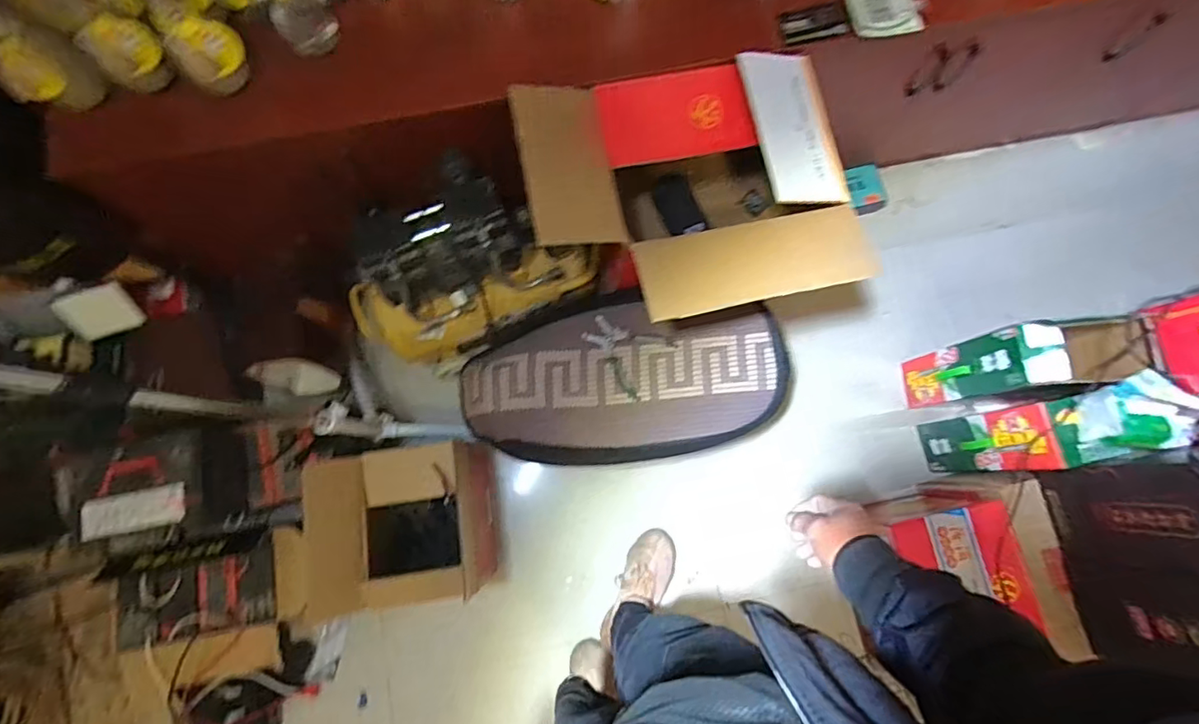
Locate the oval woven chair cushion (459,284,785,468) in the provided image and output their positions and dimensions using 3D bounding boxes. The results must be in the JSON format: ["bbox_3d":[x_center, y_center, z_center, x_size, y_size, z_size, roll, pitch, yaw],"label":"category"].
[{"bbox_3d":[0.038,0.032,1.075,0.612,0.119,0.313,-6,79,-3],"label":"oval woven chair cushion"}]

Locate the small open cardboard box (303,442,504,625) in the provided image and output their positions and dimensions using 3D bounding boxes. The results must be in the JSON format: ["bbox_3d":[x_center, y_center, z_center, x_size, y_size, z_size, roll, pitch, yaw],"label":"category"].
[{"bbox_3d":[-0.401,0.345,1.172,0.318,0.298,0.301,-6,79,-3],"label":"small open cardboard box"}]

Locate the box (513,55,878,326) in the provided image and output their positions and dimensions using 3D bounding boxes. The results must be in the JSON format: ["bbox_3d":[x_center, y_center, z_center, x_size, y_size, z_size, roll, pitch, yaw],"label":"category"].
[{"bbox_3d":[0.158,-0.285,0.990,0.542,0.381,0.356,-9,79,-3],"label":"box"}]

